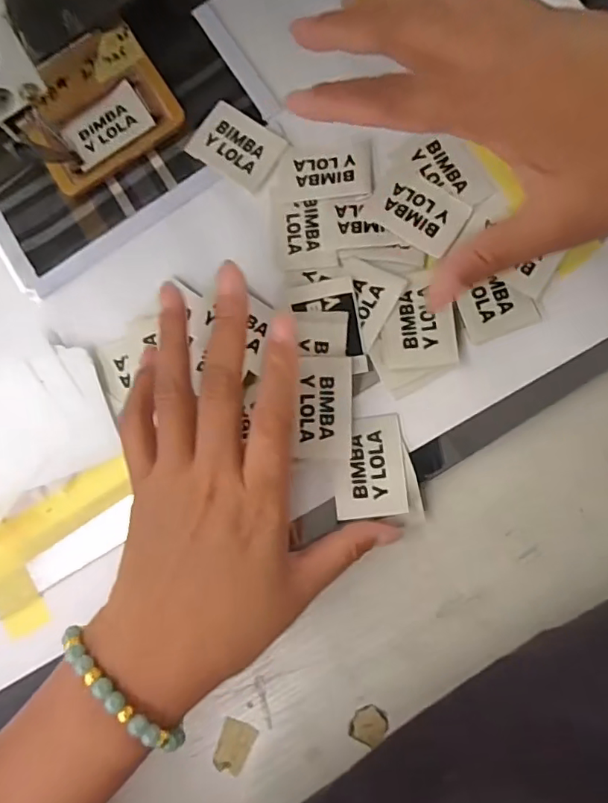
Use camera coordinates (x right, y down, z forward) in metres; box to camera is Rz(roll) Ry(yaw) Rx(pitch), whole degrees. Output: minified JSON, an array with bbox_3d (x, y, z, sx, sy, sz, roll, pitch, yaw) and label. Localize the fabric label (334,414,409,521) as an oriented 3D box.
[{"bbox_3d":[0.032,0.032,0.256,0.034,0.004,0.048,-6,78,4],"label":"fabric label"}]

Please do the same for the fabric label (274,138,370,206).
[{"bbox_3d":[0.010,-0.123,0.279,0.051,0.005,0.031,-2,82,6],"label":"fabric label"}]

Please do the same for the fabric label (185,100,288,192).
[{"bbox_3d":[-0.037,-0.140,0.288,0.048,0.004,0.034,37,87,10],"label":"fabric label"}]

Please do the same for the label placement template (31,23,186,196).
[{"bbox_3d":[-0.118,-0.169,0.300,0.079,0.006,0.076,-31,80,1],"label":"label placement template"}]

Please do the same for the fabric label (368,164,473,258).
[{"bbox_3d":[0.058,-0.098,0.268,0.048,0.004,0.034,36,83,12],"label":"fabric label"}]

